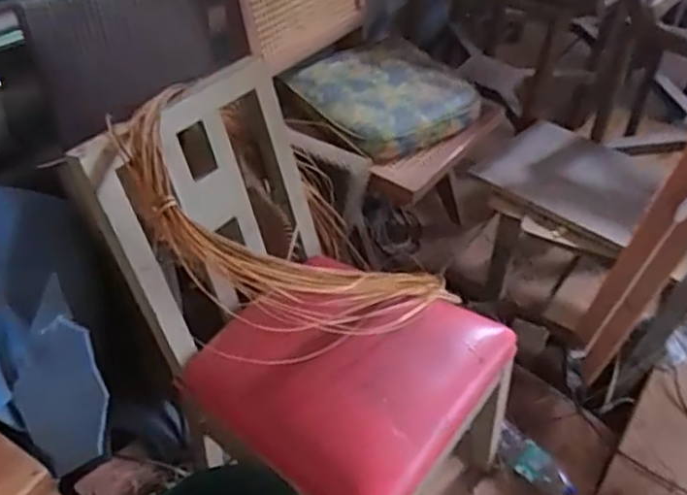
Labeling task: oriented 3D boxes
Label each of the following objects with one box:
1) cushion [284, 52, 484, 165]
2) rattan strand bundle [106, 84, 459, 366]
[{"bbox_3d":[0.111,-0.403,1.675,0.418,0.073,0.419,-33,66,-31],"label":"cushion"},{"bbox_3d":[-0.081,0.028,1.098,0.102,0.697,0.304,-19,44,49],"label":"rattan strand bundle"}]

